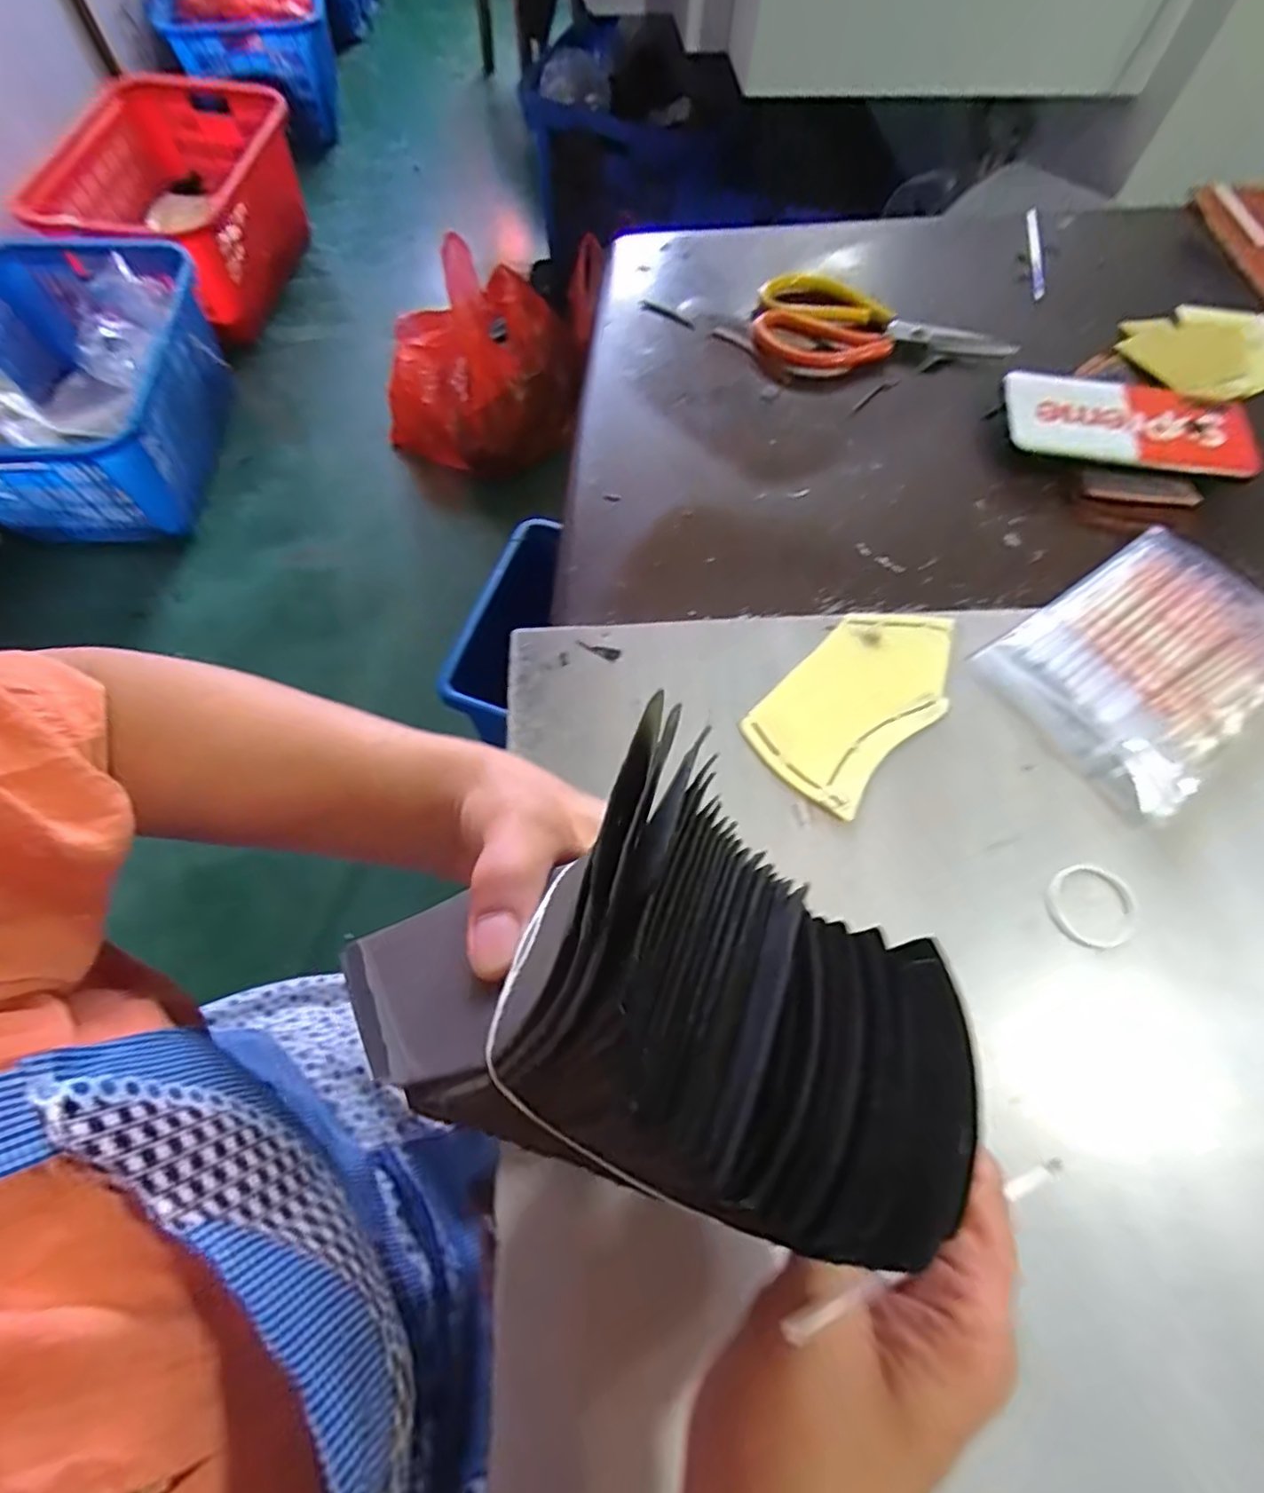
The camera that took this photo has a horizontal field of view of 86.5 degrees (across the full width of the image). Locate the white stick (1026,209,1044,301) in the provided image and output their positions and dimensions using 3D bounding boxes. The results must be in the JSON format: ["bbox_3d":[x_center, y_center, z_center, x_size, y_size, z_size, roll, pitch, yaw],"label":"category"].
[{"bbox_3d":[0.353,-0.434,0.588,0.012,0.004,0.130,12,64,2],"label":"white stick"}]

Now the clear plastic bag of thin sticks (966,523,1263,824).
[{"bbox_3d":[0.304,-0.051,0.394,0.180,0.017,0.121,-32,71,-17],"label":"clear plastic bag of thin sticks"}]

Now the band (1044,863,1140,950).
[{"bbox_3d":[0.230,0.080,0.336,0.045,0.004,0.041,1,64,-3],"label":"band"}]

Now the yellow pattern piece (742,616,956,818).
[{"bbox_3d":[0.129,-0.029,0.376,0.072,0.005,0.138,42,69,15],"label":"yellow pattern piece"}]

